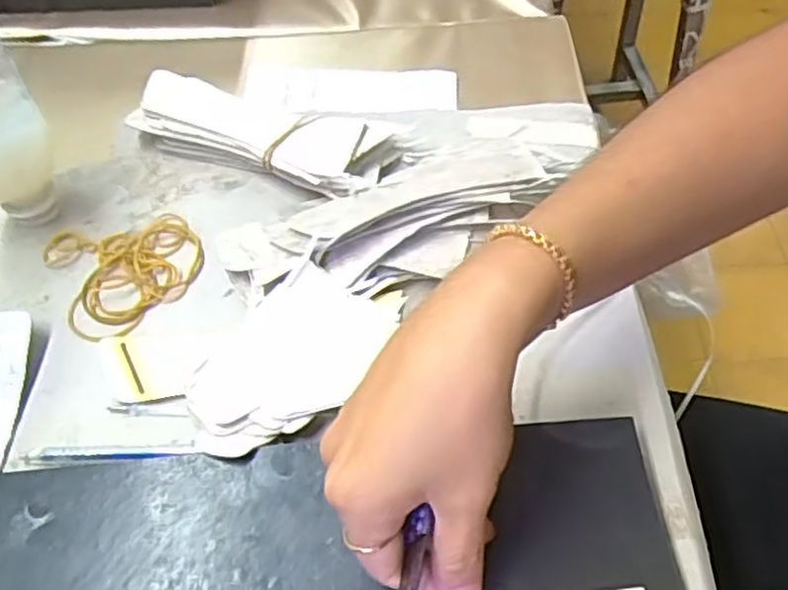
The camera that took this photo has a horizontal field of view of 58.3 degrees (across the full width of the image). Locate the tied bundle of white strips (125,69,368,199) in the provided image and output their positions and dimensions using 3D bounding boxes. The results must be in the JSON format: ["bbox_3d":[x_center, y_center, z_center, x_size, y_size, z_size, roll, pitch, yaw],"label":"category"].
[{"bbox_3d":[-0.088,-0.107,0.459,0.174,0.032,0.066,22,58,16],"label":"tied bundle of white strips"}]

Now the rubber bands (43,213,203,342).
[{"bbox_3d":[-0.157,-0.017,0.419,0.083,0.009,0.085,-1,55,1],"label":"rubber bands"}]

